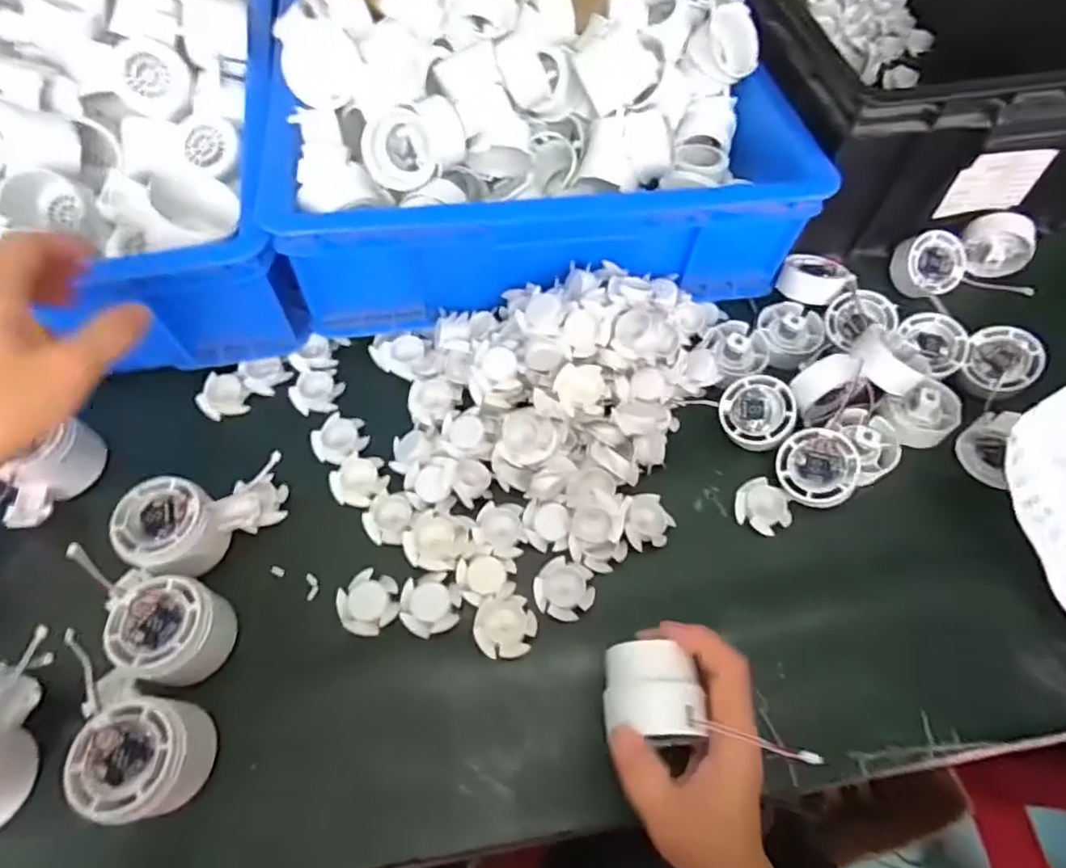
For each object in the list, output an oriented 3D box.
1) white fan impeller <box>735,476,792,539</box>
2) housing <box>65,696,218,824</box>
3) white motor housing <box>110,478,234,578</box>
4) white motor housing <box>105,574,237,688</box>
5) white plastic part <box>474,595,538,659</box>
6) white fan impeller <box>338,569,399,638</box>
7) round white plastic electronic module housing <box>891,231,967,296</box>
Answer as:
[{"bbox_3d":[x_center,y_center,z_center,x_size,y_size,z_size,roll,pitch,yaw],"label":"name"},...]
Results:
[{"bbox_3d":[0.170,0.054,0.441,0.040,0.011,0.035,27,65,13],"label":"white fan impeller"},{"bbox_3d":[-0.214,0.182,0.336,0.058,0.046,0.057,5,62,2],"label":"housing"},{"bbox_3d":[-0.244,0.066,0.407,0.056,0.044,0.058,0,62,-1],"label":"white motor housing"},{"bbox_3d":[-0.224,0.122,0.375,0.062,0.040,0.058,23,64,11],"label":"white motor housing"},{"bbox_3d":[-0.018,0.128,0.400,0.040,0.007,0.038,-2,62,-2],"label":"white plastic part"},{"bbox_3d":[-0.111,0.115,0.409,0.040,0.010,0.038,0,62,-1],"label":"white fan impeller"},{"bbox_3d":[0.357,-0.151,0.538,0.056,0.026,0.056,0,81,2],"label":"round white plastic electronic module housing"}]

